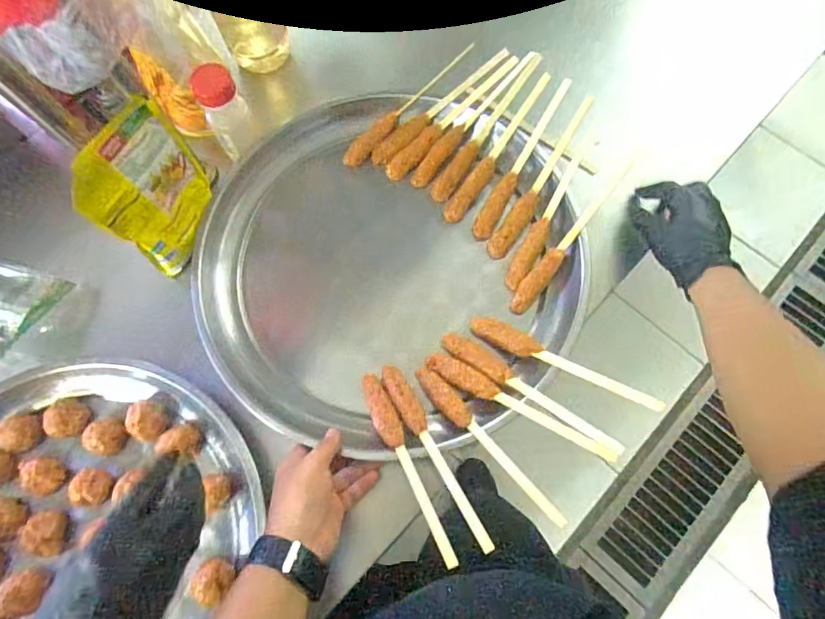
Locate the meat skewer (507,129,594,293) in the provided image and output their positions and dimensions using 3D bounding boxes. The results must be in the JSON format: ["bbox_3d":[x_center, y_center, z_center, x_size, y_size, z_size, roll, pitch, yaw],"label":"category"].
[{"bbox_3d":[0.162,-0.115,0.572,0.027,0.036,0.199,28,75,10],"label":"meat skewer"}]

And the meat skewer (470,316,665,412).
[{"bbox_3d":[0.150,0.053,0.503,0.201,0.016,0.021,26,75,26],"label":"meat skewer"}]

